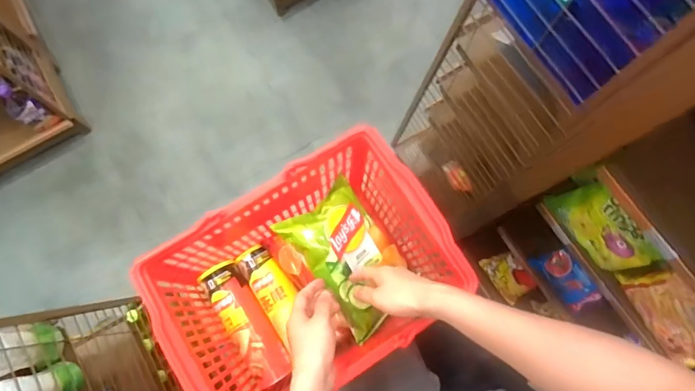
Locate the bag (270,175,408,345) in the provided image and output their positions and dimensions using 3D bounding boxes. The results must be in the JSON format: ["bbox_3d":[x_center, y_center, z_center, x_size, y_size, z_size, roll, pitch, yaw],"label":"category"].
[{"bbox_3d":[0.006,0.094,0.753,0.155,0.055,0.218,-42,105,-35],"label":"bag"}]

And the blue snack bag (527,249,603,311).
[{"bbox_3d":[0.498,0.183,1.050,0.033,0.095,0.144,-20,72,-46],"label":"blue snack bag"}]

